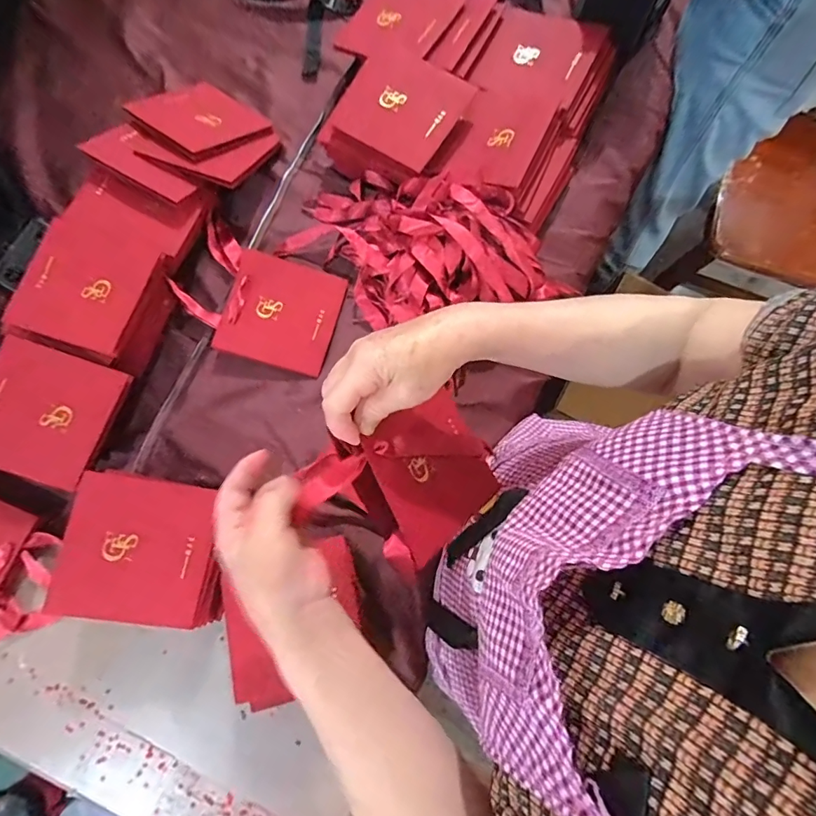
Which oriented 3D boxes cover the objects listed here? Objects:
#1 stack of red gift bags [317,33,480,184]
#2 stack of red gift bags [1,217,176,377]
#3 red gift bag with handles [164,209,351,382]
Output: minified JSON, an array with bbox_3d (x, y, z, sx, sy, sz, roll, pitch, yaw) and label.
[{"bbox_3d":[-0.014,-0.383,0.629,0.161,0.084,0.160,30,80,6],"label":"stack of red gift bags"},{"bbox_3d":[-0.382,-0.133,0.579,0.150,0.078,0.153,17,79,4],"label":"stack of red gift bags"},{"bbox_3d":[-0.197,-0.142,0.606,0.221,0.023,0.151,24,79,5],"label":"red gift bag with handles"}]

